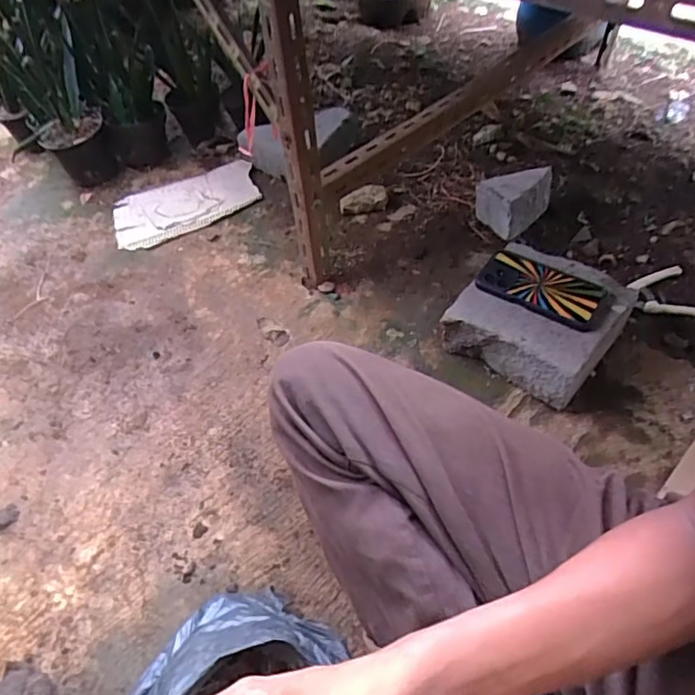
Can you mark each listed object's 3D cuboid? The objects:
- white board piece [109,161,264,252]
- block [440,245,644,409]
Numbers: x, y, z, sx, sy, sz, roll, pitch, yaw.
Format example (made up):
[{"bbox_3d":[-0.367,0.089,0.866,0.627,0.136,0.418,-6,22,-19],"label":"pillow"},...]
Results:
[{"bbox_3d":[-0.335,-0.303,1.155,0.299,0.017,0.175,-24,51,-15],"label":"white board piece"},{"bbox_3d":[0.278,-0.031,0.824,0.197,0.121,0.200,32,59,28],"label":"block"}]

